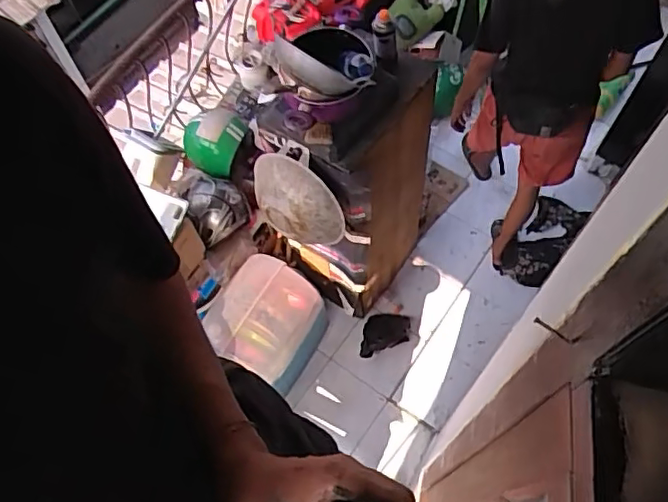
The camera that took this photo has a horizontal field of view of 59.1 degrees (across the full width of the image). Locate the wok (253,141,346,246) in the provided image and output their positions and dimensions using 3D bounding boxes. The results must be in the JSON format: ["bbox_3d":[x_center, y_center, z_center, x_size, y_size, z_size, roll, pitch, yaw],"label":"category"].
[{"bbox_3d":[-0.109,-0.141,1.785,0.231,0.345,0.100,-19,23,24],"label":"wok"}]

